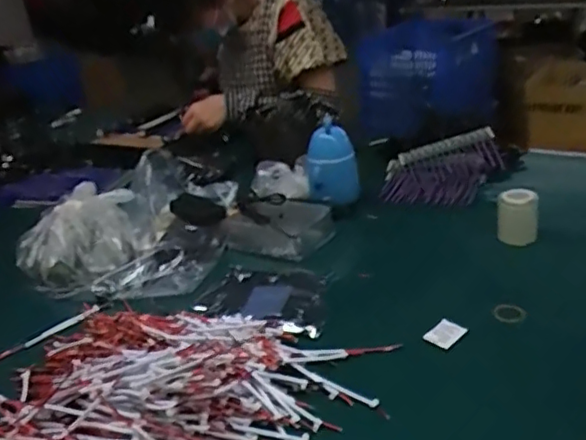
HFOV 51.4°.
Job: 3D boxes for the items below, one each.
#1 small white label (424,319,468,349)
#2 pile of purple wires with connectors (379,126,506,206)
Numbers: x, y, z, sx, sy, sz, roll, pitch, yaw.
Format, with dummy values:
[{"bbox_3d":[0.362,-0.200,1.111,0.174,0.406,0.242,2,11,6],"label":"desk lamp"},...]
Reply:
[{"bbox_3d":[0.165,0.123,0.656,0.030,0.004,0.042,26,43,38],"label":"small white label"},{"bbox_3d":[0.253,-0.085,1.036,0.196,0.076,0.170,0,24,13],"label":"pile of purple wires with connectors"}]

